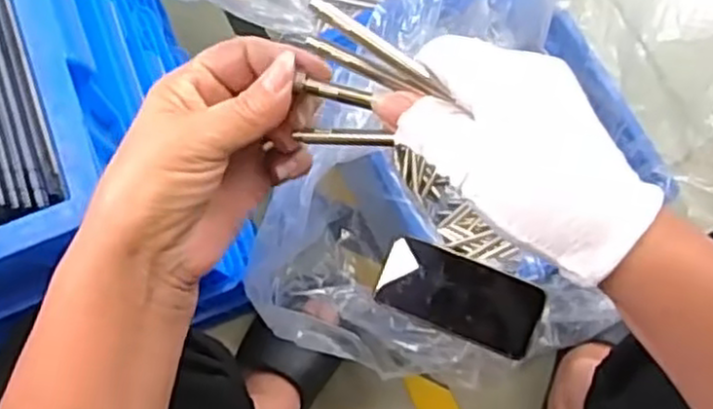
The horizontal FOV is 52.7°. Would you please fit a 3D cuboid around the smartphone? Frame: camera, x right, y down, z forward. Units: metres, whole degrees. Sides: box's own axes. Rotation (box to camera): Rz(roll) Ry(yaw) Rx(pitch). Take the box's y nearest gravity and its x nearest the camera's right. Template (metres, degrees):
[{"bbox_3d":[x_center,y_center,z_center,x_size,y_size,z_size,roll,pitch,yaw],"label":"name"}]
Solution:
[{"bbox_3d":[0.103,0.091,0.718,0.158,0.008,0.077,22,100,11],"label":"smartphone"}]

